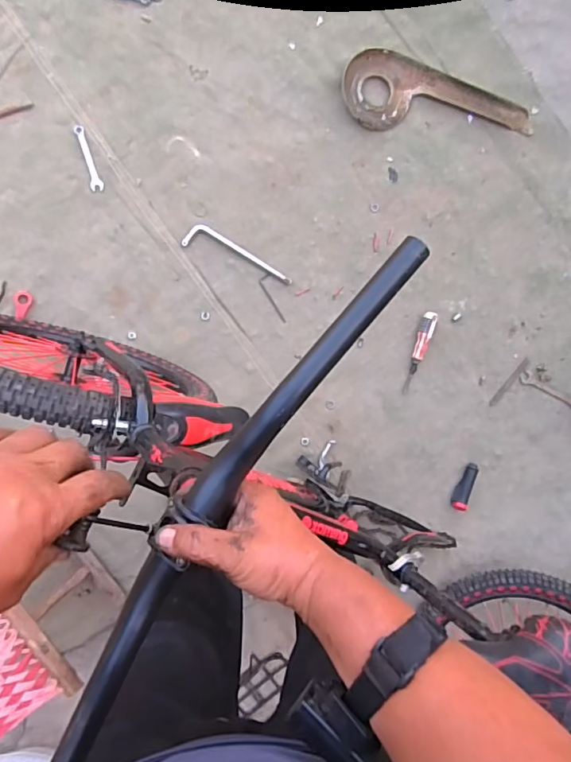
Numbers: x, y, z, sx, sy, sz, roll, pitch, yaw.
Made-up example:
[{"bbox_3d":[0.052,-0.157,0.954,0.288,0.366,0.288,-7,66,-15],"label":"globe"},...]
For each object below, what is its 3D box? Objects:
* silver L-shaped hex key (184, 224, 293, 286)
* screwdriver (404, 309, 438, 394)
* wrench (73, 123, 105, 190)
[{"bbox_3d":[-0.102,-0.278,1.139,0.251,0.011,0.056,24,90,-4],"label":"silver L-shaped hex key"},{"bbox_3d":[0.307,-0.066,1.175,0.041,0.025,0.193,19,90,-4],"label":"screwdriver"},{"bbox_3d":[-0.425,-0.481,1.100,0.027,0.004,0.143,-17,92,-3],"label":"wrench"}]

